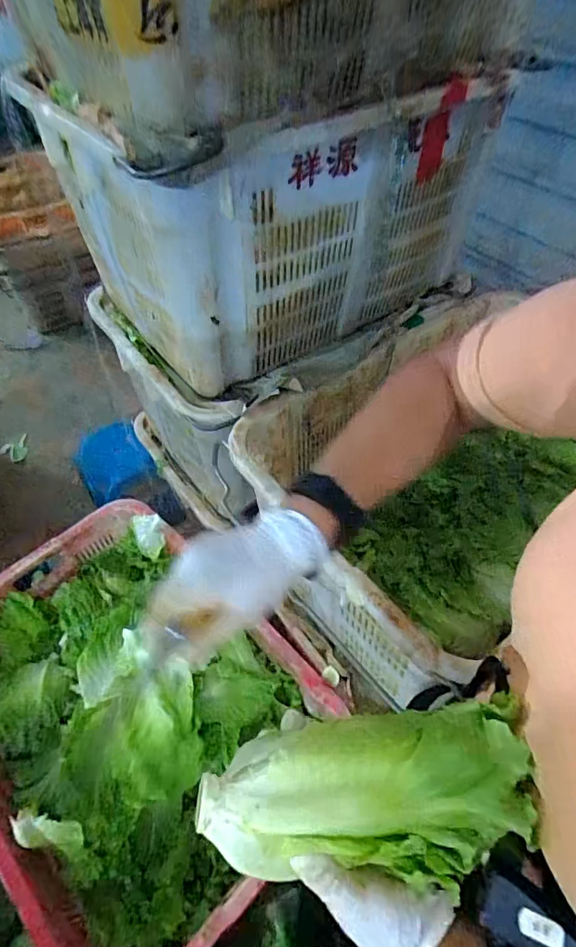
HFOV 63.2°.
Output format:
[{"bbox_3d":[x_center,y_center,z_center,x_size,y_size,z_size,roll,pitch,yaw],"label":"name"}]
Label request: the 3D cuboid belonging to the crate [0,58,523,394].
[{"bbox_3d":[-0.017,-0.419,0.759,0.573,0.352,0.376,-34,58,-23],"label":"crate"}]

